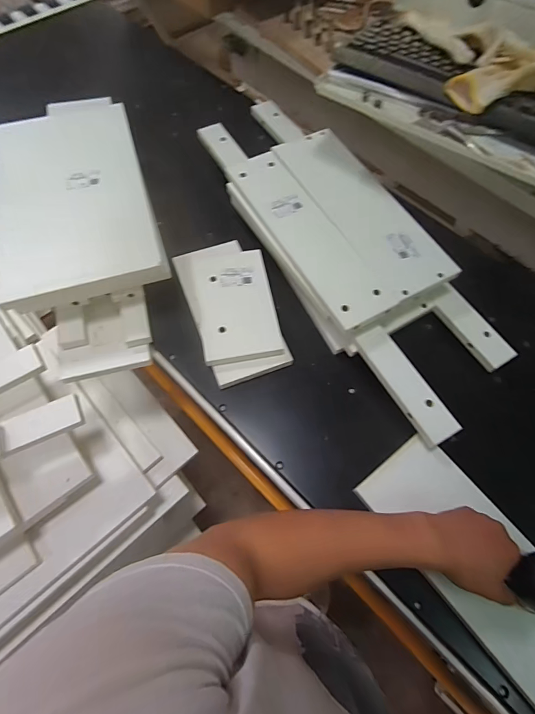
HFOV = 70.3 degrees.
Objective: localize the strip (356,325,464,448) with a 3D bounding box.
[{"bbox_3d":[0.209,0.039,0.574,0.052,0.015,0.191,-26,68,-14],"label":"strip"}]

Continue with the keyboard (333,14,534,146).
[{"bbox_3d":[0.327,-0.428,0.592,0.452,0.033,0.150,34,68,13],"label":"keyboard"}]

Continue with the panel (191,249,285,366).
[{"bbox_3d":[-0.054,-0.092,0.646,0.125,0.025,0.205,-10,66,-7],"label":"panel"}]

